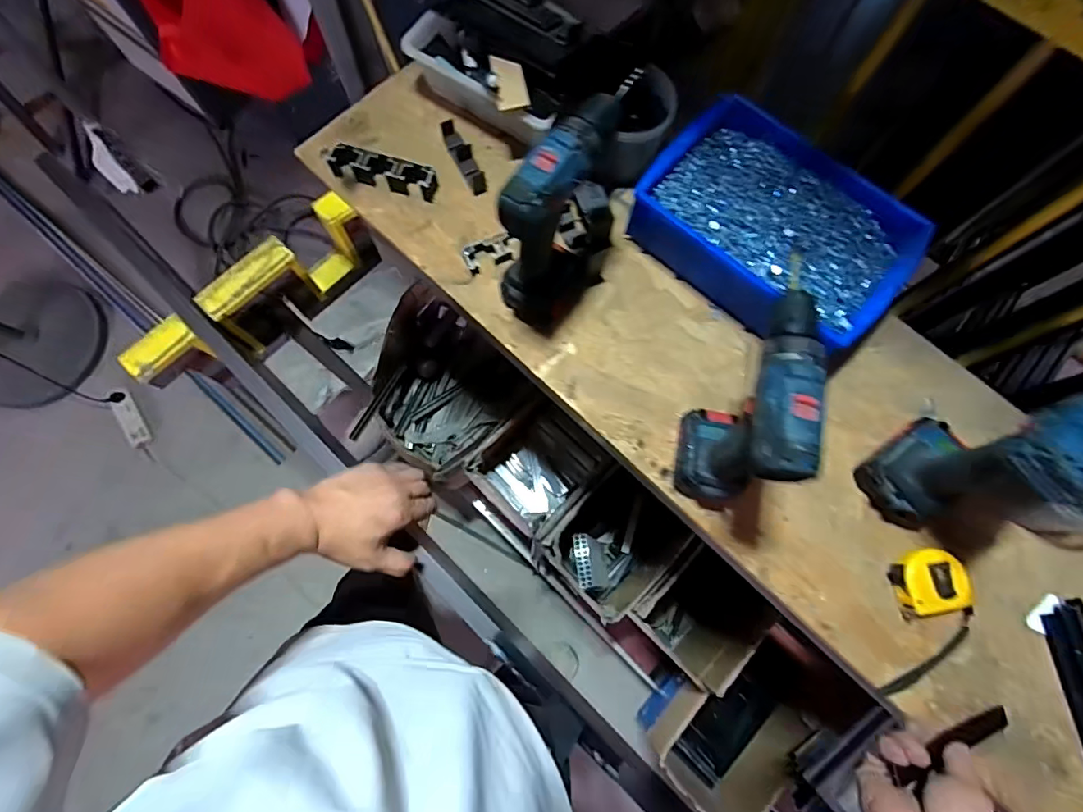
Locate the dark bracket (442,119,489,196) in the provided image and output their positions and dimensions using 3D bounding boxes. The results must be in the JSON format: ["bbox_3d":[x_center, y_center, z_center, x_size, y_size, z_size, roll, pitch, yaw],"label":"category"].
[{"bbox_3d":[-0.101,-0.328,0.651,0.023,0.023,0.102,-27,77,-7],"label":"dark bracket"}]

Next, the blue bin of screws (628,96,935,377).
[{"bbox_3d":[0.282,-0.214,0.598,0.298,0.080,0.221,42,79,10],"label":"blue bin of screws"}]

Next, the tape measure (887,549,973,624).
[{"bbox_3d":[0.410,0.185,0.518,0.065,0.030,0.067,-5,75,-2],"label":"tape measure"}]

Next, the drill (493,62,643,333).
[{"bbox_3d":[0.026,-0.217,0.530,0.088,0.215,0.201,21,76,5],"label":"drill"}]

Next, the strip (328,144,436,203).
[{"bbox_3d":[-0.204,-0.303,0.641,0.140,0.036,0.028,14,76,3],"label":"strip"}]

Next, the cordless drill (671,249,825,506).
[{"bbox_3d":[0.190,0.007,0.469,0.064,0.213,0.155,9,75,2],"label":"cordless drill"}]

